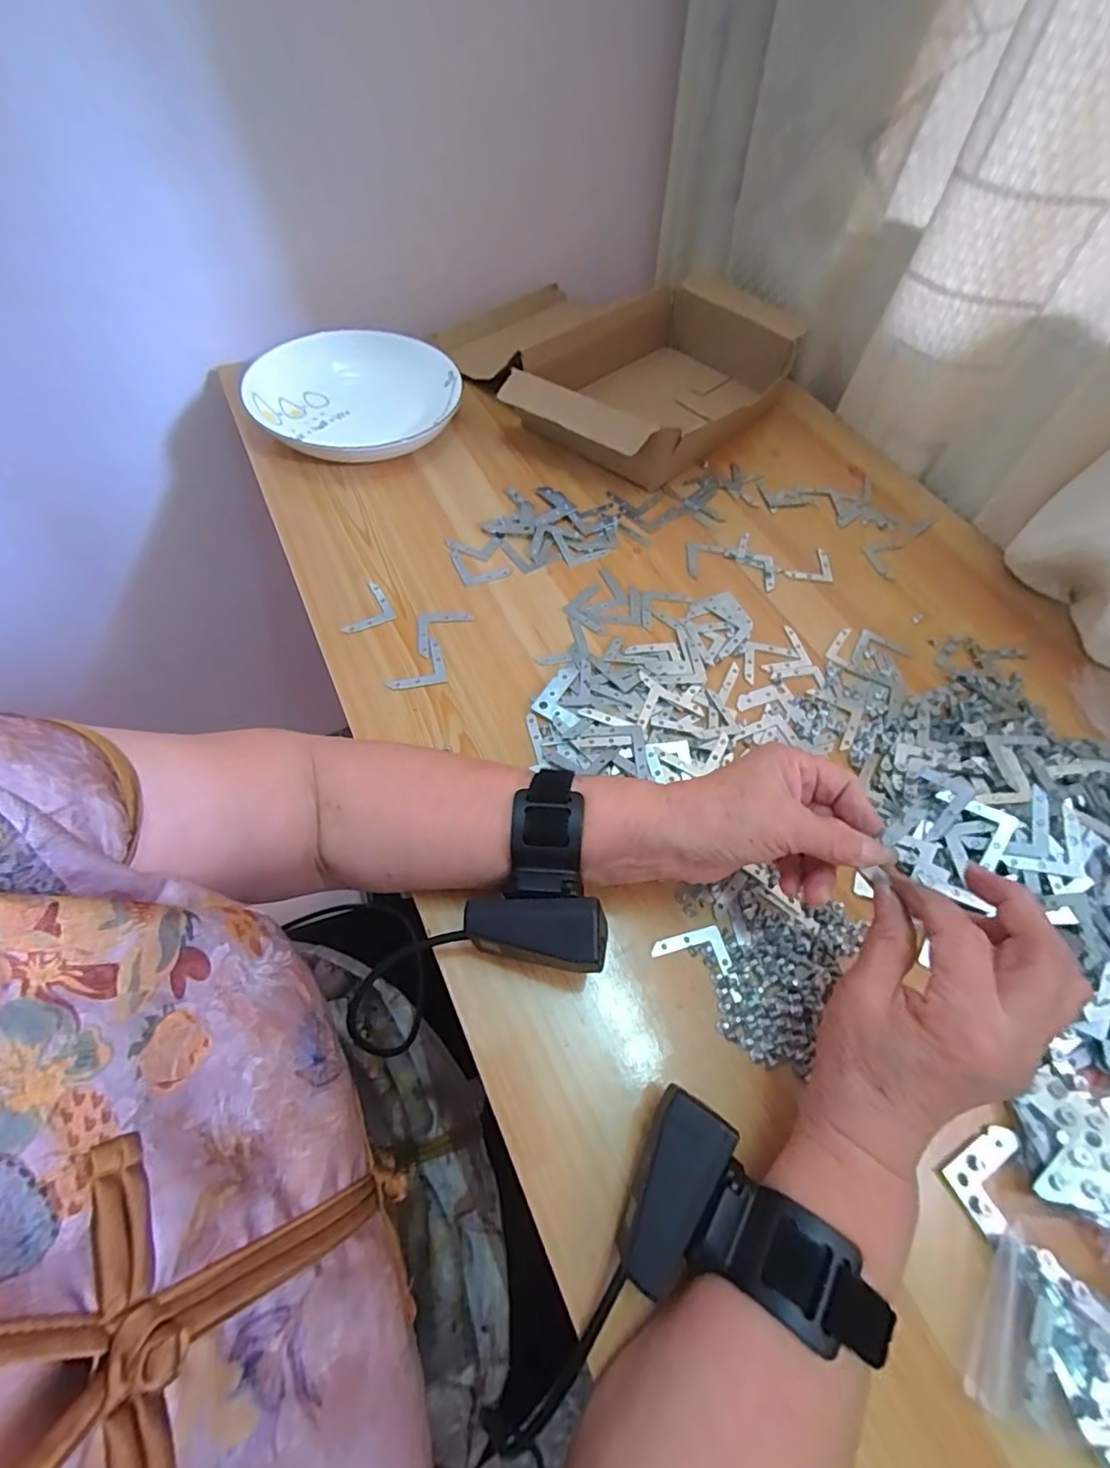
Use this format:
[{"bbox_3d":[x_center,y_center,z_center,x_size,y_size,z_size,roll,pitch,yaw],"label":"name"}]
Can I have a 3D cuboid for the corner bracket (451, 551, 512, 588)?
[{"bbox_3d":[-0.063,-0.142,0.473,0.041,0.004,0.040,-18,67,-17],"label":"corner bracket"}]

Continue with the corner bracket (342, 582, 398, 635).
[{"bbox_3d":[-0.150,-0.098,0.440,0.041,0.004,0.045,-23,64,-18],"label":"corner bracket"}]

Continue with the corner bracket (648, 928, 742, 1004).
[{"bbox_3d":[0.080,0.131,0.317,0.042,0.004,0.040,-9,60,-10],"label":"corner bracket"}]

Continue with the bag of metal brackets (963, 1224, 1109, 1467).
[{"bbox_3d":[0.218,0.268,0.233,0.074,0.019,0.063,39,63,17],"label":"bag of metal brackets"}]

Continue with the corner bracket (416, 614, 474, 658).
[{"bbox_3d":[-0.083,-0.078,0.431,0.042,0.004,0.037,-6,60,-9],"label":"corner bracket"}]

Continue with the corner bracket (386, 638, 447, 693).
[{"bbox_3d":[-0.103,-0.052,0.414,0.042,0.004,0.044,-11,61,-12],"label":"corner bracket"}]

